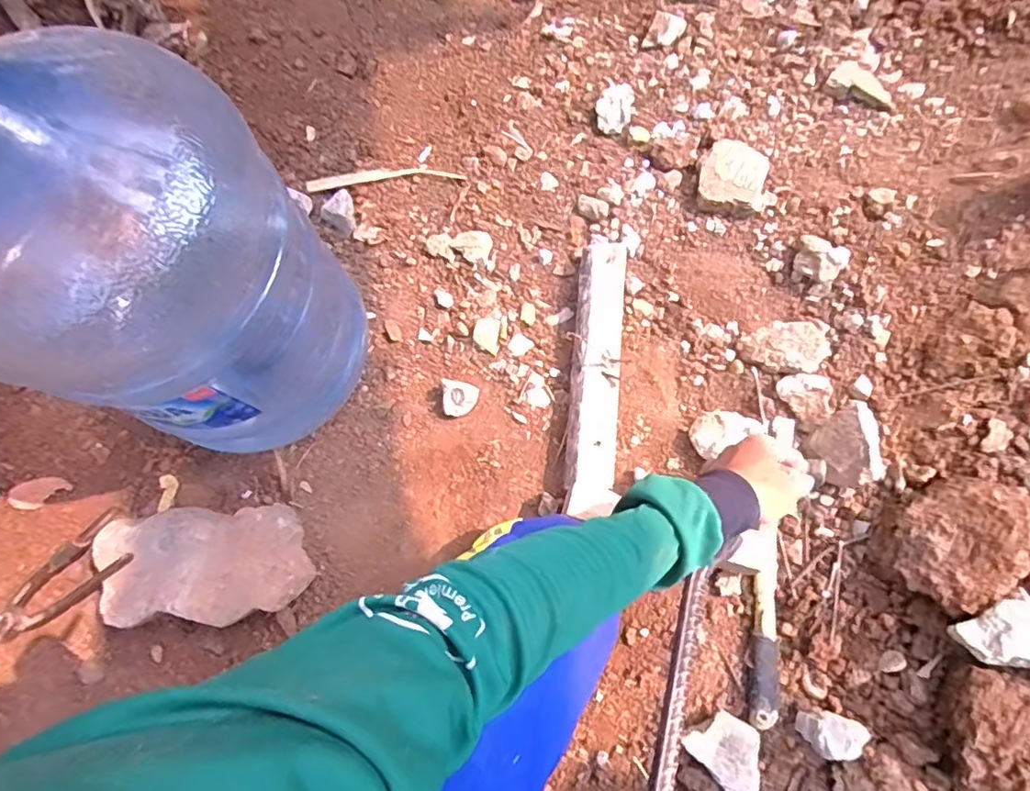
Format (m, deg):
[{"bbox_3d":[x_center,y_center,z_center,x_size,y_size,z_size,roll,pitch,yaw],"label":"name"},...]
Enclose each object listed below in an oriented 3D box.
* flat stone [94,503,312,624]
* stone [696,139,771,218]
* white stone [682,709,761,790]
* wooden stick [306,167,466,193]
[{"bbox_3d":[-0.334,0.183,0.622,0.213,0.064,0.126,-10,68,-3],"label":"flat stone"},{"bbox_3d":[0.278,-0.278,0.732,0.081,0.037,0.101,19,69,9],"label":"stone"},{"bbox_3d":[0.225,0.371,0.600,0.083,0.015,0.064,42,74,16],"label":"white stone"},{"bbox_3d":[-0.175,-0.300,0.777,0.209,0.013,0.033,-8,68,-2],"label":"wooden stick"}]

